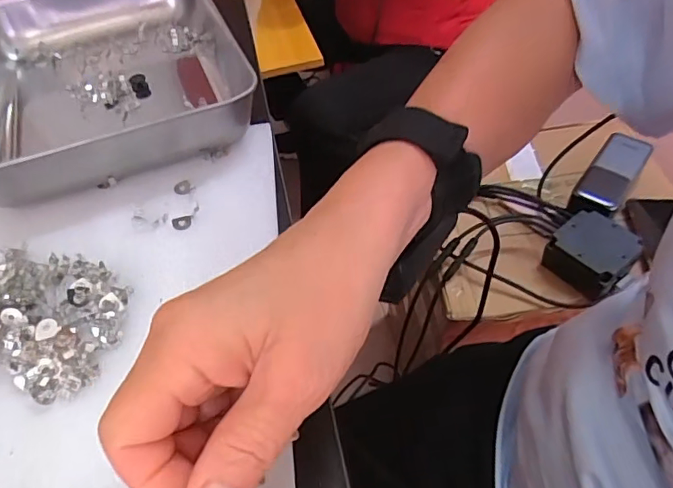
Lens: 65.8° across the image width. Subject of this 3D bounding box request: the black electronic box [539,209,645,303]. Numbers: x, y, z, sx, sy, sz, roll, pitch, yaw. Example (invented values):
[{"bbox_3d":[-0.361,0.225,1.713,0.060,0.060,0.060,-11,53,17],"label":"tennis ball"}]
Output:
[{"bbox_3d":[0.293,0.014,0.602,0.084,0.052,0.085,37,62,27],"label":"black electronic box"}]

